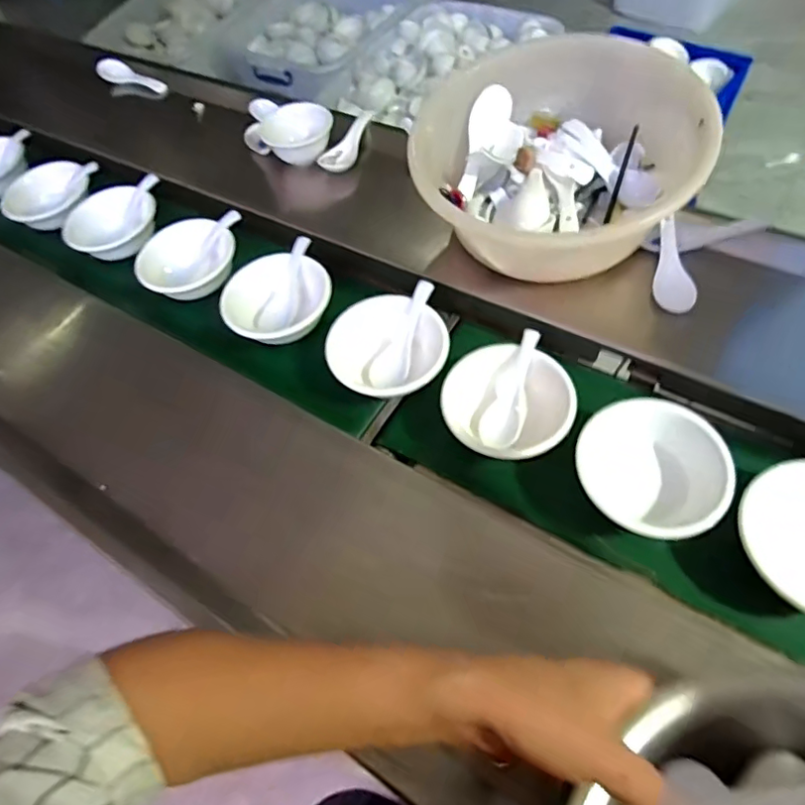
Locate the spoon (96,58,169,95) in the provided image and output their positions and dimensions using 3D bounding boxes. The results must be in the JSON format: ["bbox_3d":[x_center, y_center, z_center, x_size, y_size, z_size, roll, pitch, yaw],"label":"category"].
[{"bbox_3d":[-0.435,-0.516,0.894,0.146,0.024,0.047,32,66,19],"label":"spoon"}]

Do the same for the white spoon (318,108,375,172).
[{"bbox_3d":[-0.071,-0.330,0.717,0.039,0.033,0.105,13,61,9],"label":"white spoon"}]

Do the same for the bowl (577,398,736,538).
[{"bbox_3d":[0.198,0.055,0.455,0.111,0.045,0.105,-1,60,2],"label":"bowl"}]

